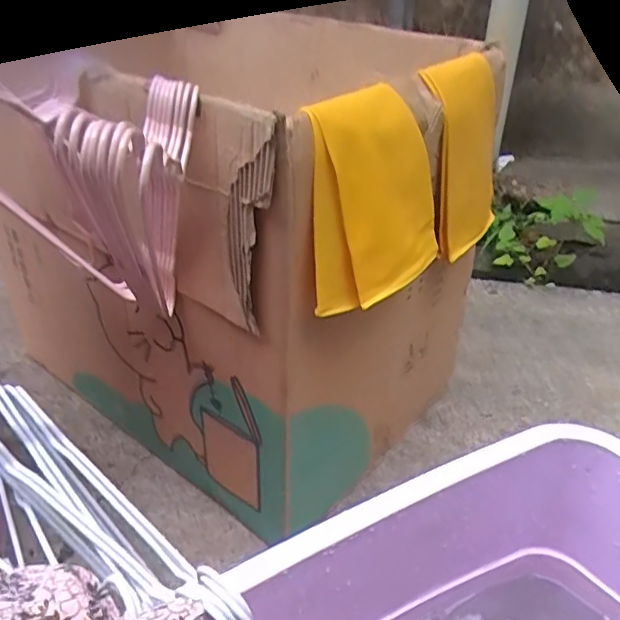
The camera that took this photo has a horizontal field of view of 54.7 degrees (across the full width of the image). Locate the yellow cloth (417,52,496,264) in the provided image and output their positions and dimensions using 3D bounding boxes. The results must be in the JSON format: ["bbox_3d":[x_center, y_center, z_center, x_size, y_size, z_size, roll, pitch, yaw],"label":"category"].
[{"bbox_3d":[0.224,-0.217,0.865,0.138,0.267,0.031,-32,35,-34],"label":"yellow cloth"}]

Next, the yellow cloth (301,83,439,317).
[{"bbox_3d":[0.074,-0.133,0.701,0.039,0.231,0.197,8,29,42],"label":"yellow cloth"}]

